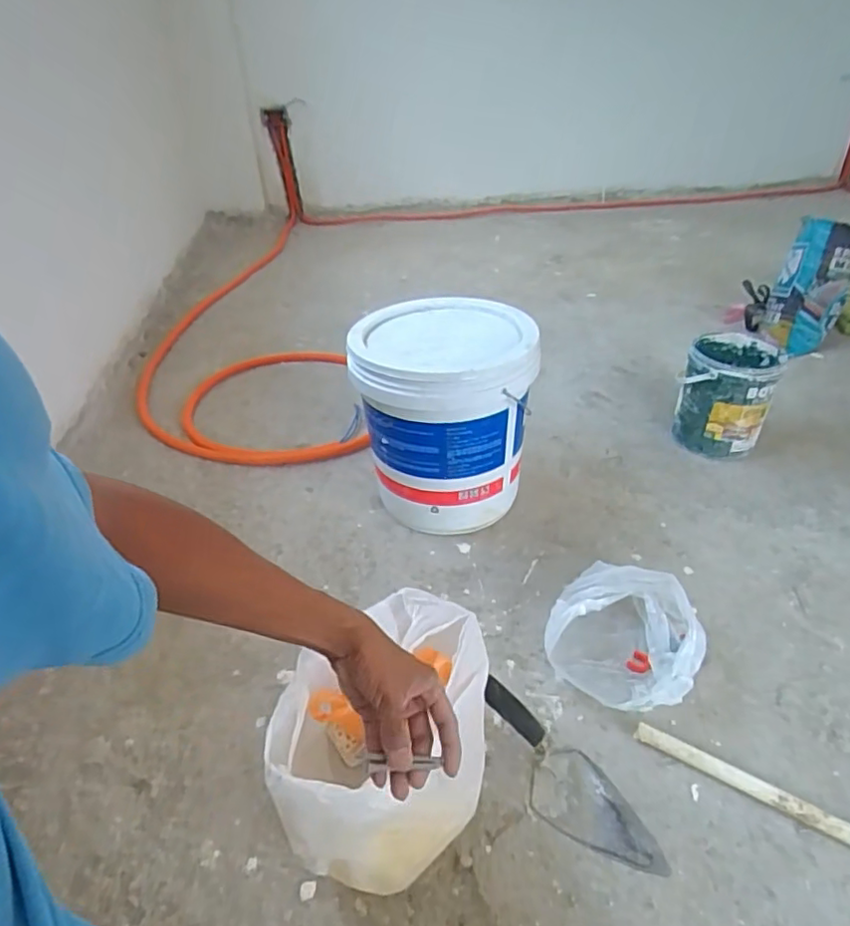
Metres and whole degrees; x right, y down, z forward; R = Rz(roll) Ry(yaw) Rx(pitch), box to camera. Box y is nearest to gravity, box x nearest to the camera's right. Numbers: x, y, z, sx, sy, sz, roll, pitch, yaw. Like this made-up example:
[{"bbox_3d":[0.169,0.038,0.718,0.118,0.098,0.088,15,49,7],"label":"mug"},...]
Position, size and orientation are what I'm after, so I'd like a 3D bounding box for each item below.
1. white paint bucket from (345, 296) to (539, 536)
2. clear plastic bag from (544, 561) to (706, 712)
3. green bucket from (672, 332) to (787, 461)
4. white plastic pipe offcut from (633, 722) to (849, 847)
[{"bbox_3d":[0.039,-0.073,1.049,0.278,0.330,0.296,-2,36,1],"label":"white paint bucket"},{"bbox_3d":[0.272,0.237,0.815,0.194,0.083,0.185,25,44,32],"label":"clear plastic bag"},{"bbox_3d":[0.618,-0.136,1.226,0.165,0.192,0.185,21,42,29],"label":"green bucket"},{"bbox_3d":[0.377,0.369,0.671,0.274,0.024,0.024,17,40,25],"label":"white plastic pipe offcut"}]

